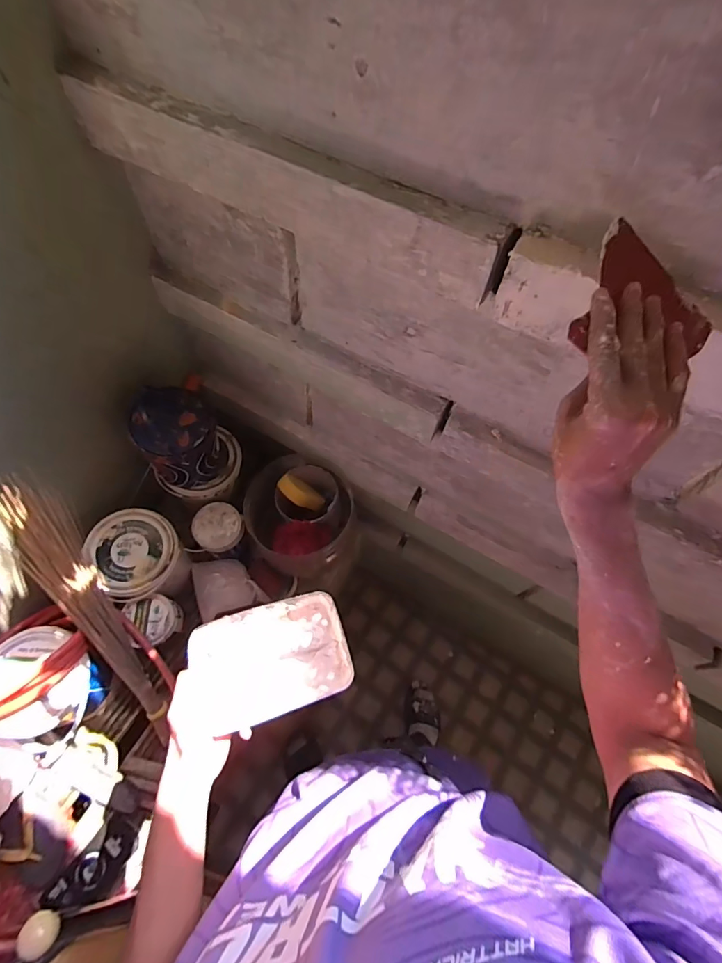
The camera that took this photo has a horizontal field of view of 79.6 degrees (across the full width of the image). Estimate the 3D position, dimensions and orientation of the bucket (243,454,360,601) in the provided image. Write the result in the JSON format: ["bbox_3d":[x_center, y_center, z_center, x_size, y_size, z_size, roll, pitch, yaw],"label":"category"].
[{"bbox_3d":[-0.131,0.117,1.061,0.251,0.265,0.250,1,63,-1],"label":"bucket"}]

